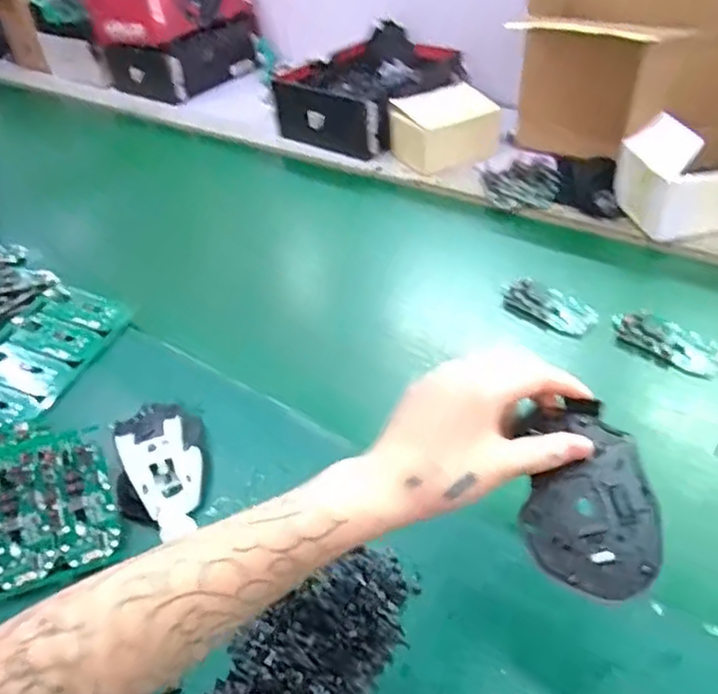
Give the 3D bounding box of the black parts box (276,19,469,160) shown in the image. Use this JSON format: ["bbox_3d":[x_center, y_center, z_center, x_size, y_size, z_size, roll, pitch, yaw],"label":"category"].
[{"bbox_3d":[0.022,-0.398,1.031,0.221,0.096,0.254,20,47,29],"label":"black parts box"}]

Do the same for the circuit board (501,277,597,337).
[{"bbox_3d":[0.190,-0.041,0.670,0.047,0.018,0.091,-33,46,-27],"label":"circuit board"}]

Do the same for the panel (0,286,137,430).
[{"bbox_3d":[-0.327,0.002,0.686,0.108,0.014,0.196,9,43,19],"label":"panel"}]

